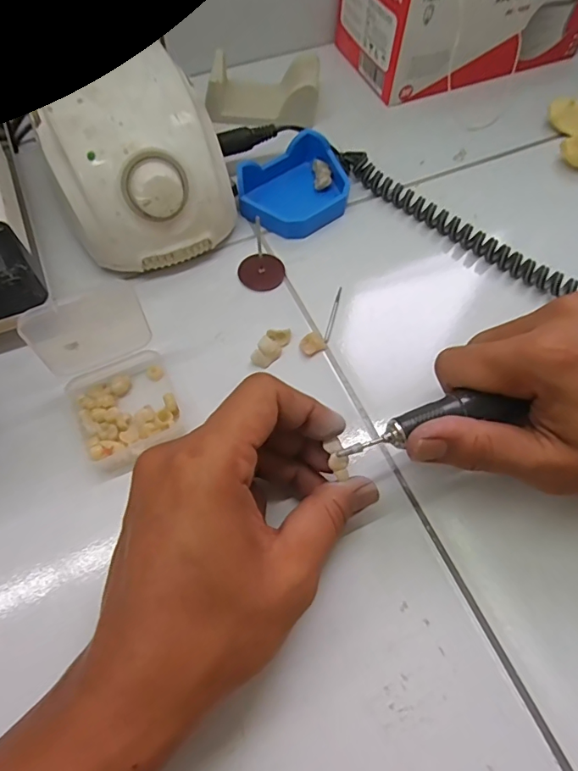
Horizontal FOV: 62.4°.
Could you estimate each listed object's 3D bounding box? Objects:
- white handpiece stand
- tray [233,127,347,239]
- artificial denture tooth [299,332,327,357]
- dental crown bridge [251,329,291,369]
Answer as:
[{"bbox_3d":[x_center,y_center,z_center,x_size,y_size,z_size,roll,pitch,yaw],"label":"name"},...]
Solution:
[{"bbox_3d":[-0.020,-0.236,0.383,0.085,0.033,0.052,3,62,0],"label":"white handpiece stand"},{"bbox_3d":[0.007,-0.139,0.337,0.083,0.021,0.067,-37,69,-19],"label":"tray"},{"bbox_3d":[0.014,-0.026,0.292,0.016,0.008,0.013,-27,66,-15],"label":"artificial denture tooth"},{"bbox_3d":[-0.010,-0.024,0.289,0.014,0.010,0.029,25,64,11],"label":"dental crown bridge"}]

